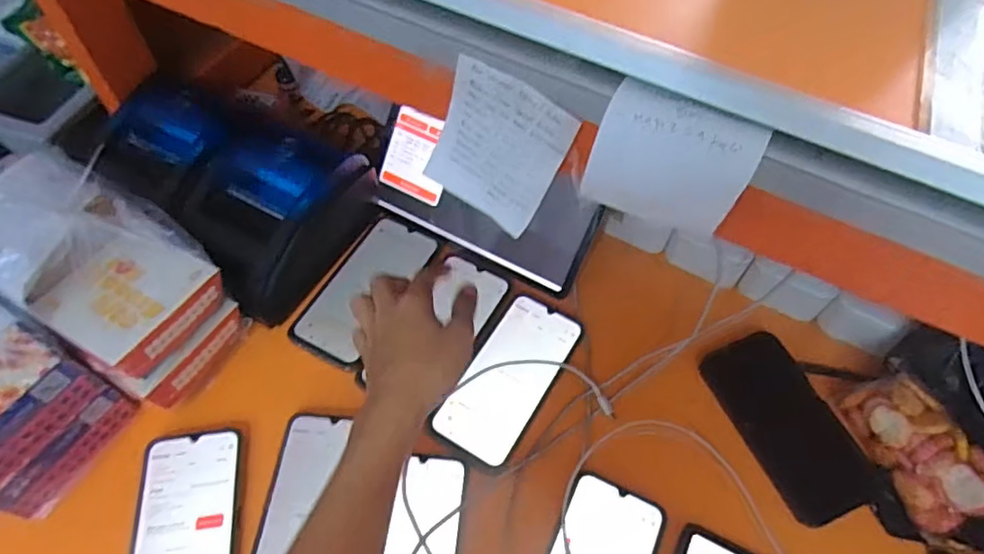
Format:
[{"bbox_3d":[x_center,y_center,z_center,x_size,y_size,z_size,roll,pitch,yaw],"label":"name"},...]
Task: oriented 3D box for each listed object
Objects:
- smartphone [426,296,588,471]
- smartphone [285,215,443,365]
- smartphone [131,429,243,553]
[{"bbox_3d":[0.016,0.094,0.560,0.078,0.012,0.166,28,62,15],"label":"smartphone"},{"bbox_3d":[-0.126,0.007,0.607,0.079,0.015,0.170,28,63,15],"label":"smartphone"},{"bbox_3d":[-0.244,0.205,0.476,0.078,0.007,0.168,-7,59,-5],"label":"smartphone"}]

